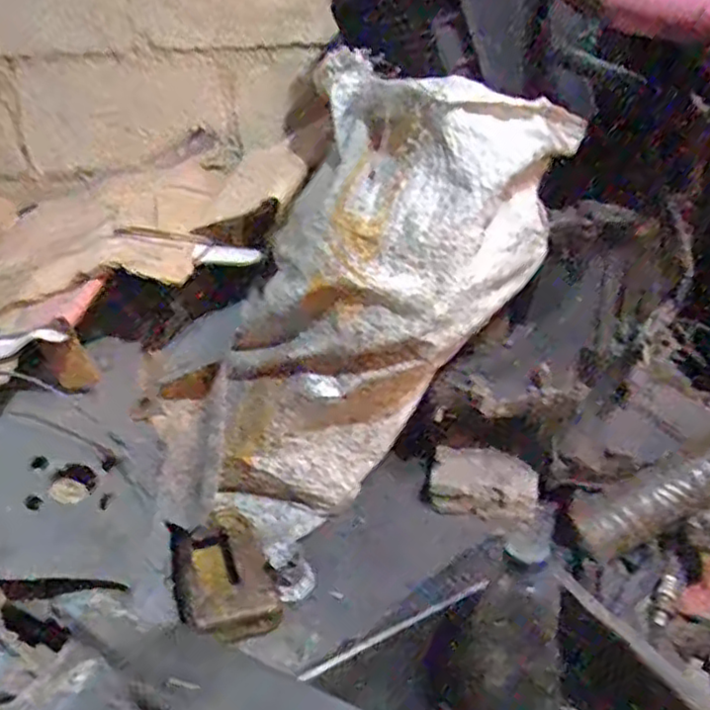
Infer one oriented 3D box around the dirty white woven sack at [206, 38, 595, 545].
[{"bbox_3d":[0.016,-0.037,0.933,0.333,0.683,0.191,24,33,-6],"label":"dirty white woven sack"}]

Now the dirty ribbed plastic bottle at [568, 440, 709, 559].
[{"bbox_3d":[0.453,0.180,0.963,0.307,0.059,0.082,-35,27,18],"label":"dirty ribbed plastic bottle"}]

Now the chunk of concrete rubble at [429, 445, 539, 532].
[{"bbox_3d":[0.212,0.204,1.119,0.163,0.109,0.063,9,2,15],"label":"chunk of concrete rubble"}]

